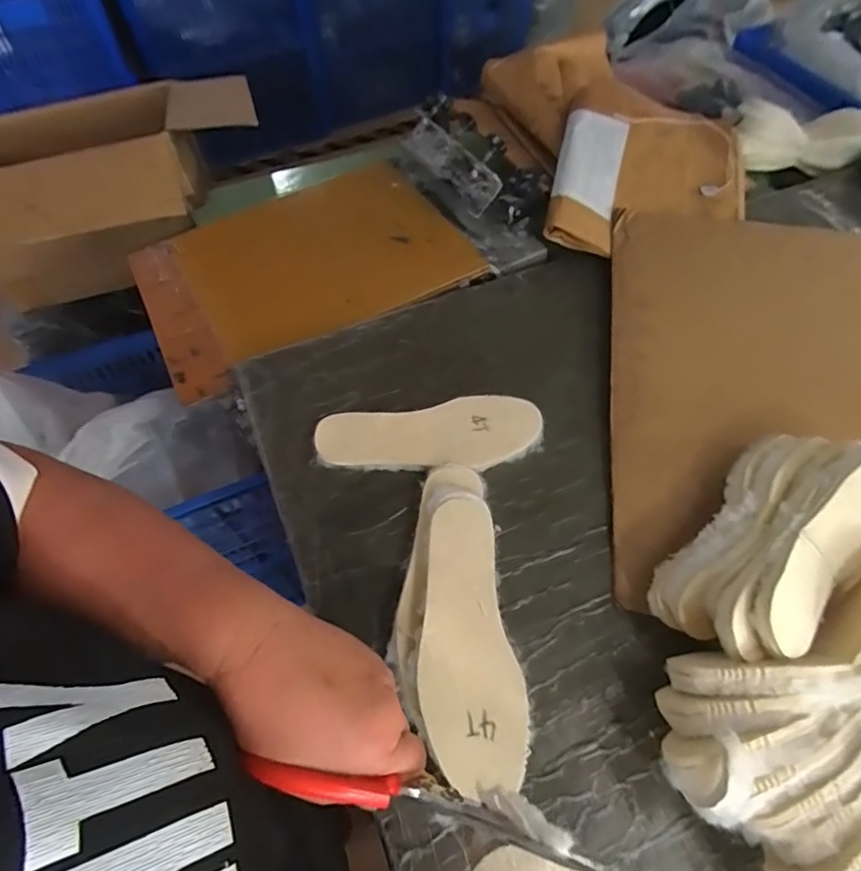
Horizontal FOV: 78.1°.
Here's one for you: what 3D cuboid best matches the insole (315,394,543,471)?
[{"bbox_3d":[-0.001,-0.001,0.621,0.255,0.024,0.084,-6,58,-2],"label":"insole"}]

